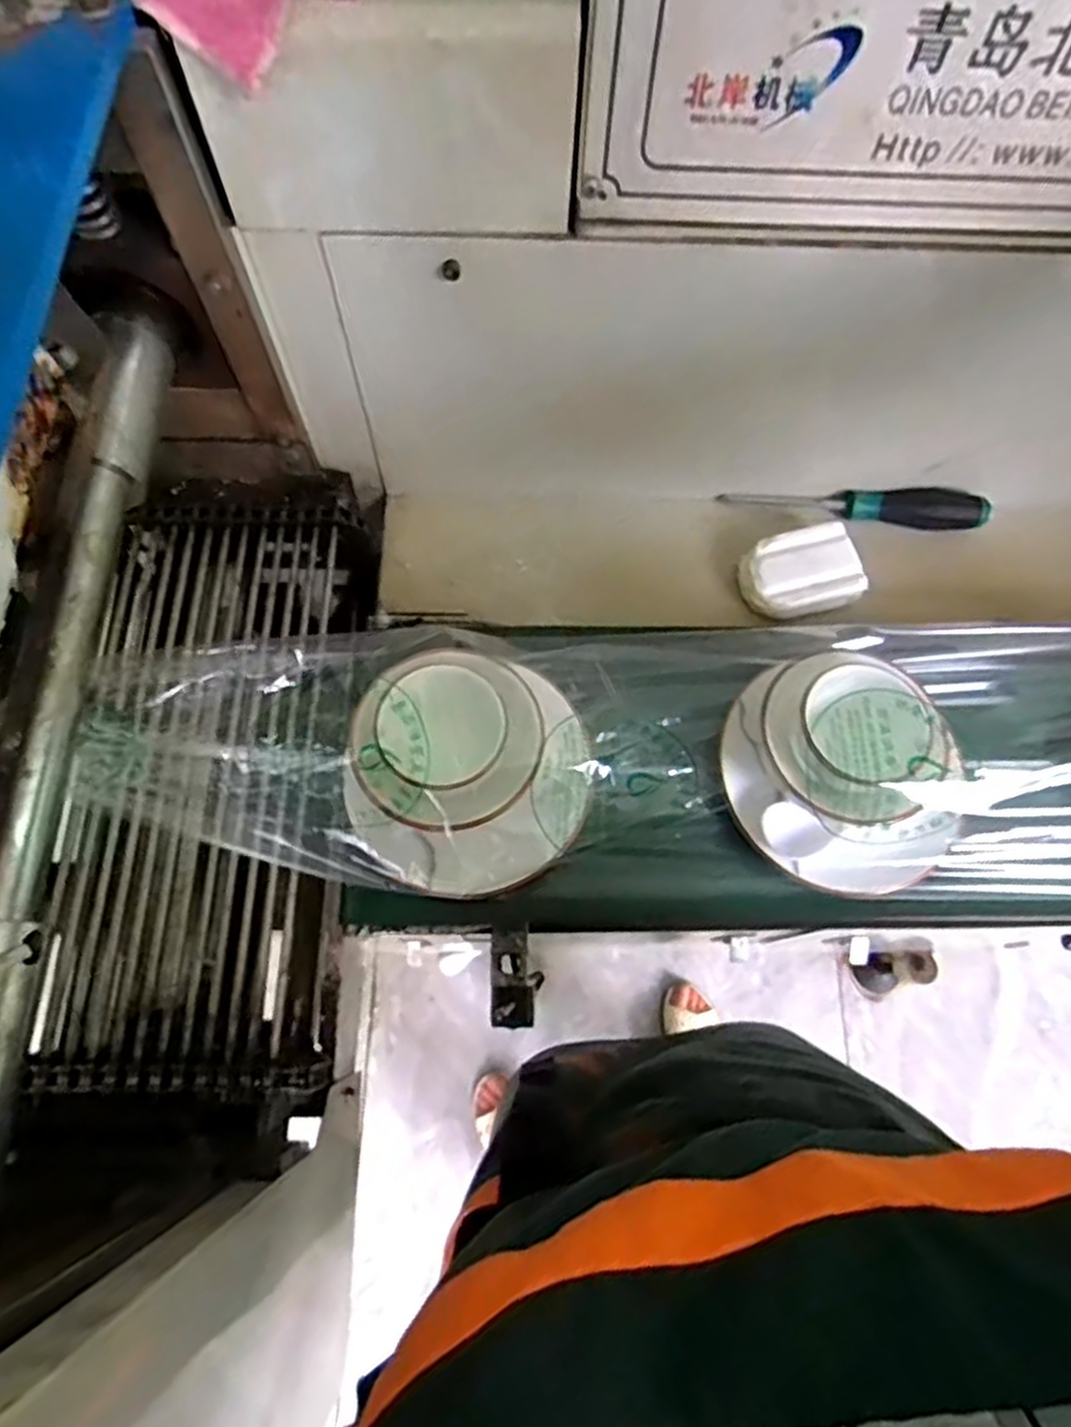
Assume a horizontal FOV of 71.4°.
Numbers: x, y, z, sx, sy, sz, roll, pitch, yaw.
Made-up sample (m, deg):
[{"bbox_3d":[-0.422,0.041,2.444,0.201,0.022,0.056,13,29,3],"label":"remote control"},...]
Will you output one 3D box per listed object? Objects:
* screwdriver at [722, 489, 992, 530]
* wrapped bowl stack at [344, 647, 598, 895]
[{"bbox_3d":[0.255,-0.171,0.599,0.203,0.027,0.026,9,71,1],"label":"screwdriver"},{"bbox_3d":[-0.038,0.036,0.453,0.143,0.100,0.142,9,71,2],"label":"wrapped bowl stack"}]

